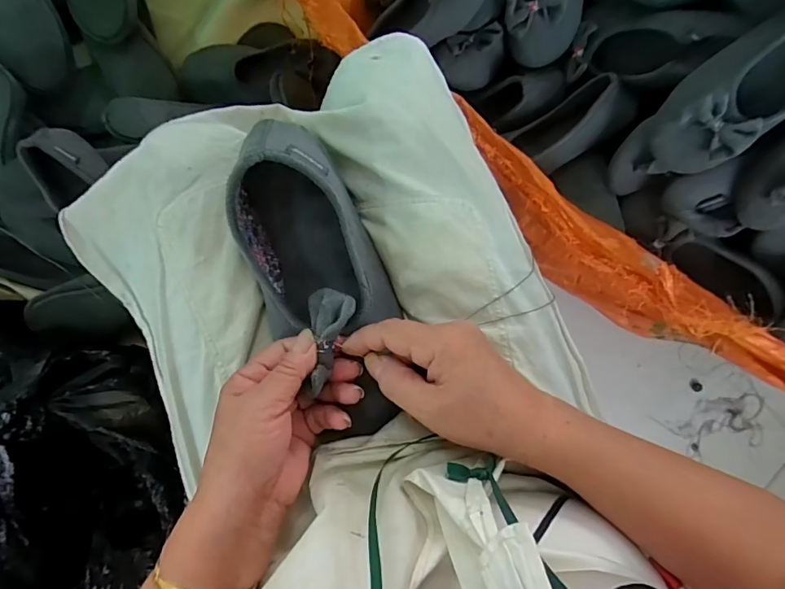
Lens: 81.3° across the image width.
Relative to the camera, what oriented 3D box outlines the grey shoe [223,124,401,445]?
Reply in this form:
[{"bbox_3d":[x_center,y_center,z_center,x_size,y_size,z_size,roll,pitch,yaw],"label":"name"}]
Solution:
[{"bbox_3d":[-0.048,-0.011,0.331,0.089,0.070,0.229,-25,89,-2],"label":"grey shoe"}]

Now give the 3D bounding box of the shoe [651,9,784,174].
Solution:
[{"bbox_3d":[0.382,-0.225,0.457,0.249,0.057,0.095,-39,94,31],"label":"shoe"}]

